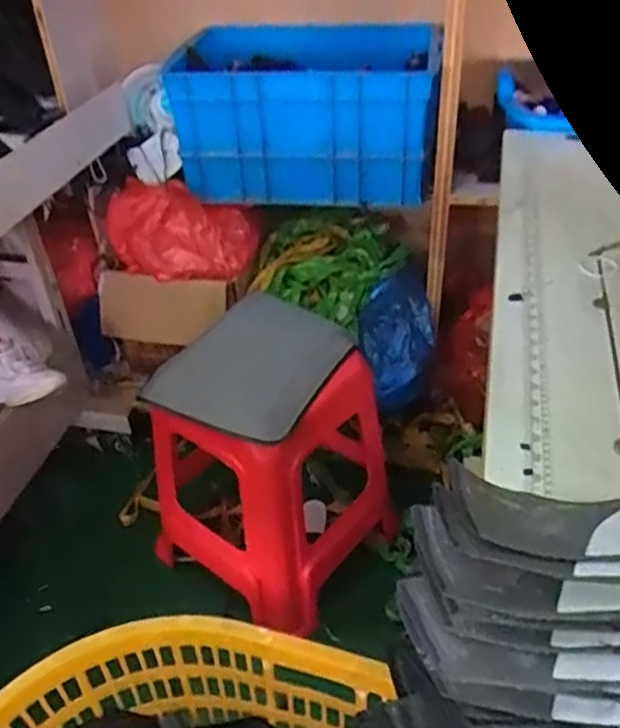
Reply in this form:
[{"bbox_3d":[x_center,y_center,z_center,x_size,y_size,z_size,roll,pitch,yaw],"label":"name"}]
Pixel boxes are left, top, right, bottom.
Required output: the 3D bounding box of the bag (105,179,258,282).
[{"bbox_3d":[-0.310,-0.308,1.613,0.362,0.230,0.119,-3,38,1],"label":"bag"}]

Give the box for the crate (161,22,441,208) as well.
[{"bbox_3d":[-0.017,-0.488,1.391,0.522,0.315,0.328,-1,38,4],"label":"crate"}]

